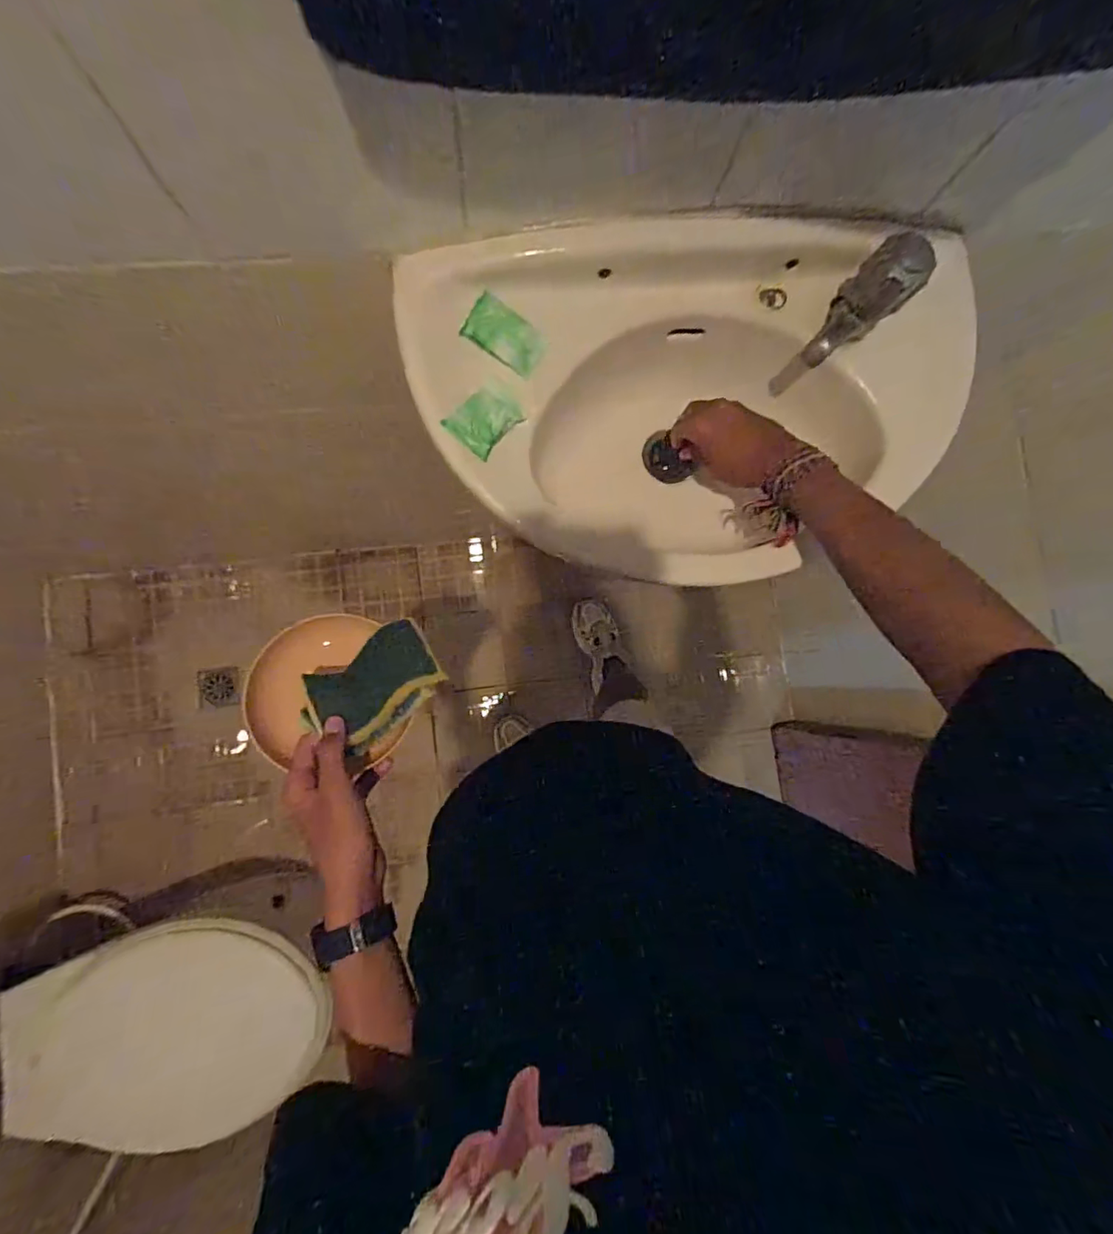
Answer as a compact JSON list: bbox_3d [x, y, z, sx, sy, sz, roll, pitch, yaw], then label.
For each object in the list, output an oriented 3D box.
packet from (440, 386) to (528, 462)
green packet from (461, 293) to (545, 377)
[{"bbox_3d":[-0.058,-0.165,0.449,0.042,0.017,0.059,40,85,-6],"label":"packet"},{"bbox_3d":[-0.042,-0.238,0.457,0.066,0.014,0.041,28,86,-7],"label":"green packet"}]

